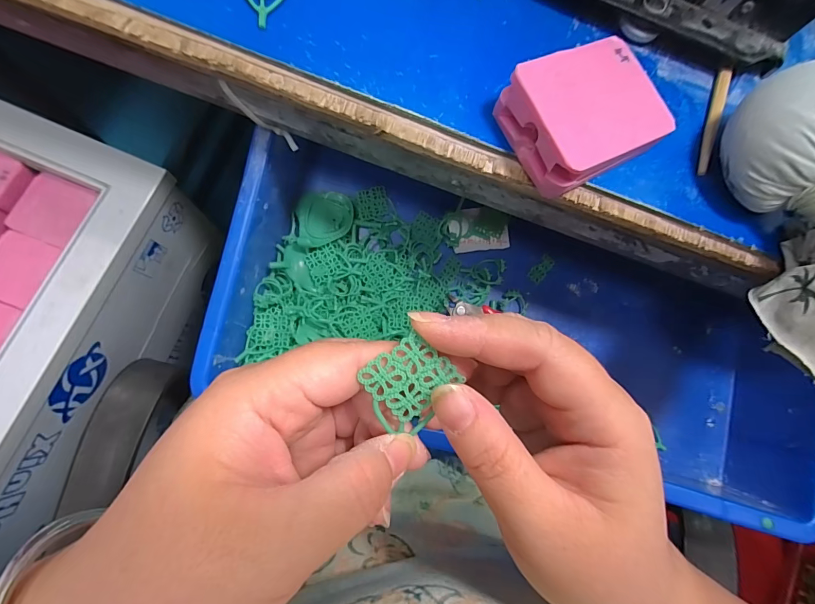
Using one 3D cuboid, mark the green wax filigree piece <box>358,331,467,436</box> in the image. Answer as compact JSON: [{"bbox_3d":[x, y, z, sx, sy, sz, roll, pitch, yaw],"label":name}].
[{"bbox_3d":[0.001,0.028,0.130,0.030,0.004,0.030,-41,107,-7],"label":"green wax filigree piece"}]

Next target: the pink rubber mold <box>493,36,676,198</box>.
[{"bbox_3d":[0.088,-0.092,0.194,0.072,0.029,0.059,-27,84,-10],"label":"pink rubber mold"}]

